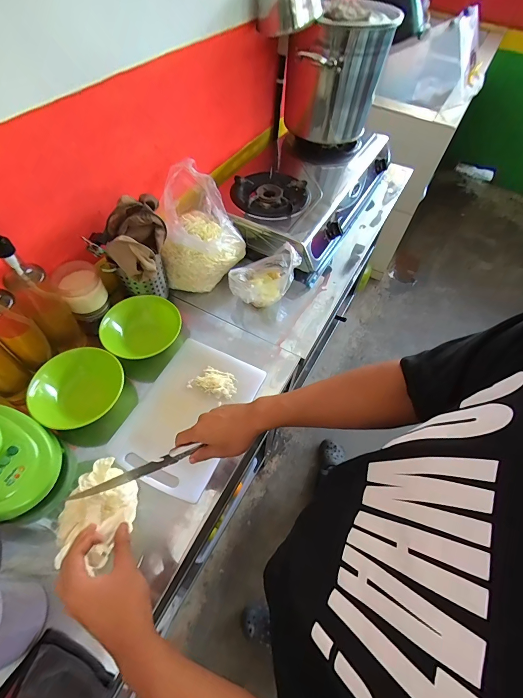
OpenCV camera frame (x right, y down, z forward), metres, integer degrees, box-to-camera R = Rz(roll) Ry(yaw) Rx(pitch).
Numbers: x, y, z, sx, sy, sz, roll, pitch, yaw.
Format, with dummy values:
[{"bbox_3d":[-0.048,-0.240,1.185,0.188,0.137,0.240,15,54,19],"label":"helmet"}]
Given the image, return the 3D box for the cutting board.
[{"bbox_3d":[-0.148,0.123,0.670,0.205,0.009,0.301,24,58,12],"label":"cutting board"}]

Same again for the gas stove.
[{"bbox_3d":[0.157,-0.499,1.042,0.314,0.178,0.613,26,59,14],"label":"gas stove"}]

